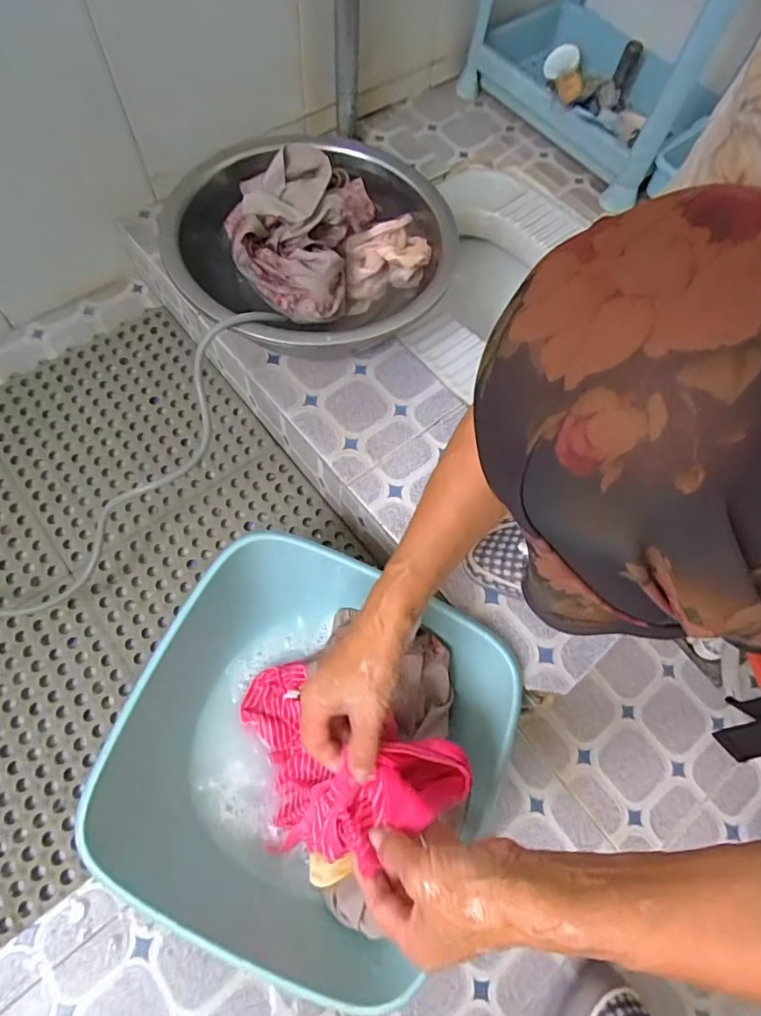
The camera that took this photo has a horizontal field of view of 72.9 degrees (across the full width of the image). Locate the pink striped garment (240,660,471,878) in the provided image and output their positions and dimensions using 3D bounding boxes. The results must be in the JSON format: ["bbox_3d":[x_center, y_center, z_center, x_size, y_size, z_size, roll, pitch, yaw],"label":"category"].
[{"bbox_3d":[-0.045,0.240,0.464,0.070,0.247,0.148,38,63,-34],"label":"pink striped garment"}]

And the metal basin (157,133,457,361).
[{"bbox_3d":[-0.078,-0.309,0.626,0.304,0.113,0.325,-1,67,-4],"label":"metal basin"}]

